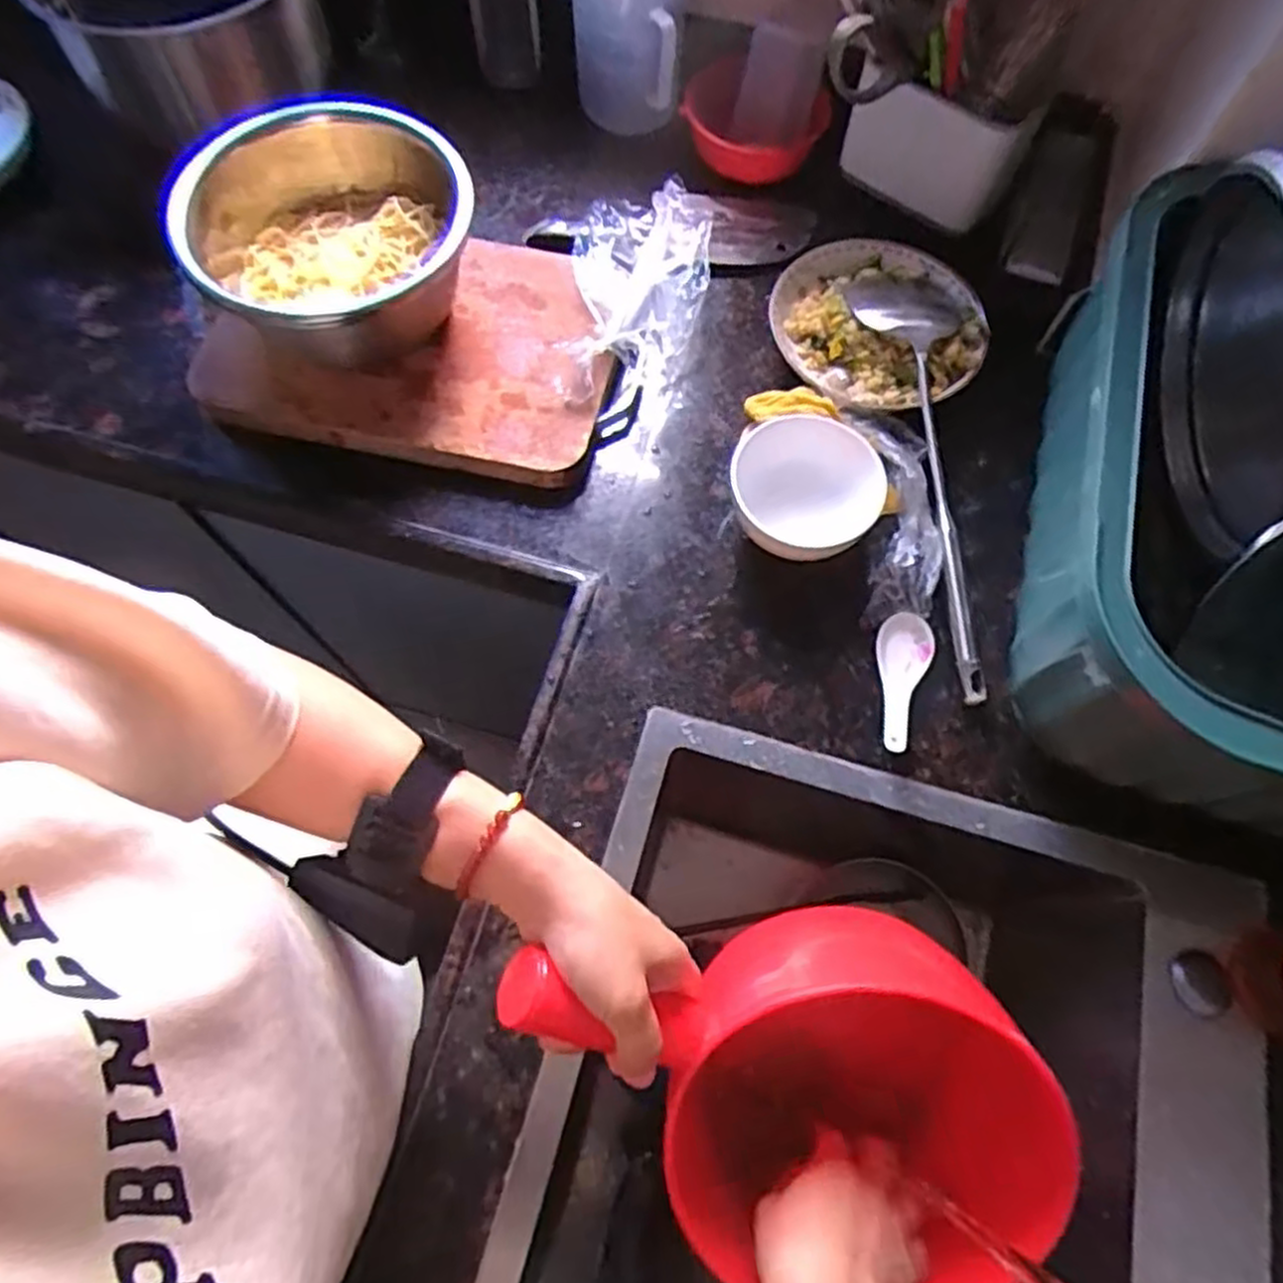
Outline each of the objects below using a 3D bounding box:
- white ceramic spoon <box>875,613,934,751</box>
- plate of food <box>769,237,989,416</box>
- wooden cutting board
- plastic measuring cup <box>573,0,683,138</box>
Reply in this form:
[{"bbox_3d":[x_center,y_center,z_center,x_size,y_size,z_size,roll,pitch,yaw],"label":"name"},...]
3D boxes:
[{"bbox_3d":[0.184,0.031,0.544,0.037,0.029,0.115,18,49,5],"label":"white ceramic spoon"},{"bbox_3d":[0.204,-0.272,0.669,0.165,0.045,0.179,1,68,-2],"label":"plate of food"},{"bbox_3d":[-0.188,-0.256,0.654,0.326,0.039,0.224,11,68,3],"label":"wooden cutting board"},{"bbox_3d":[-0.010,-0.586,0.750,0.110,0.156,0.120,1,68,-2],"label":"plastic measuring cup"}]

